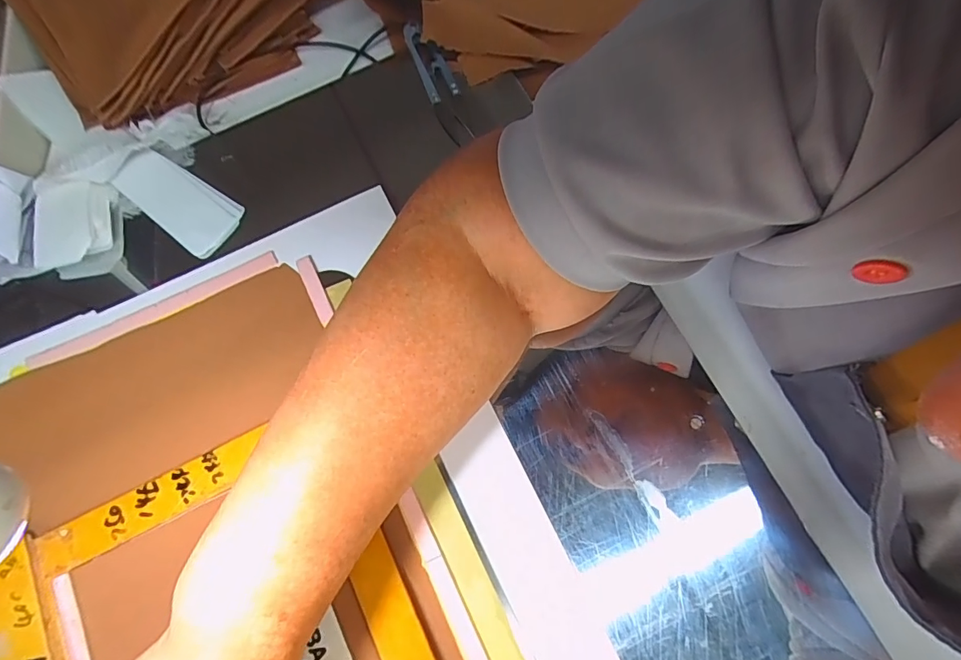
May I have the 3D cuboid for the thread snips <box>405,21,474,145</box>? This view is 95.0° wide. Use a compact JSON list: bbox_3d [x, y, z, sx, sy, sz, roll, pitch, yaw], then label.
[{"bbox_3d":[-0.031,-0.183,0.320,0.022,0.013,0.100,-21,76,-5],"label":"thread snips"}]

